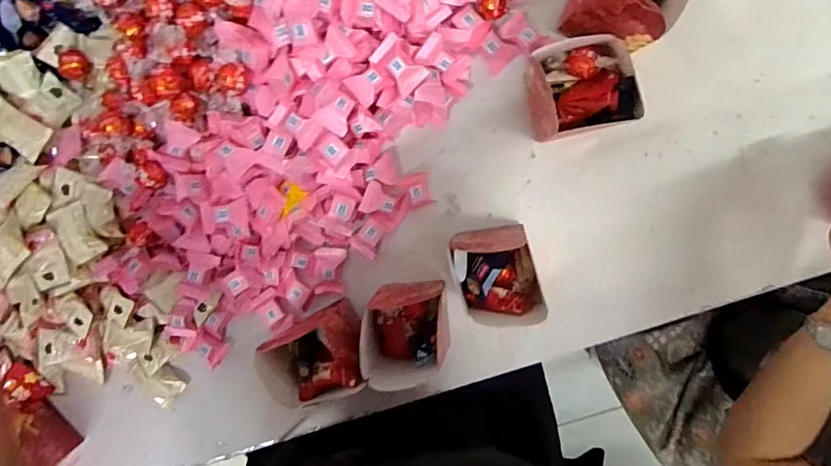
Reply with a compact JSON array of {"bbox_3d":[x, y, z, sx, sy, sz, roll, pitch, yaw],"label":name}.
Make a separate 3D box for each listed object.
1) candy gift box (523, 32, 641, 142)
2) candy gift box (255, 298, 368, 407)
[{"bbox_3d":[0.158,-0.139,0.486,0.091,0.110,0.088,-10,95,7],"label":"candy gift box"},{"bbox_3d":[-0.102,0.128,0.533,0.101,0.106,0.078,-19,94,7],"label":"candy gift box"}]

